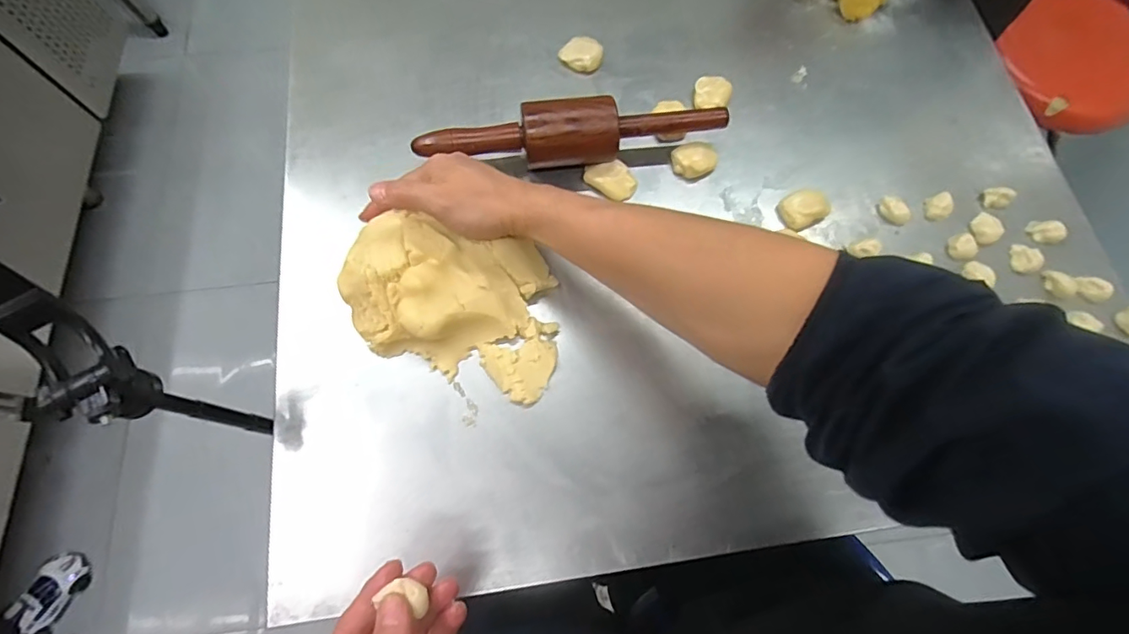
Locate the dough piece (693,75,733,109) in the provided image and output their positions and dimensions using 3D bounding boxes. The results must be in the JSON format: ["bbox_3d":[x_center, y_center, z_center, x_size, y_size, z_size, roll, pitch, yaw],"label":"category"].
[{"bbox_3d":[0.163,-0.246,0.560,0.039,0.014,0.039,0,70,-1],"label":"dough piece"}]

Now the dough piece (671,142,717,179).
[{"bbox_3d":[0.135,-0.160,0.526,0.042,0.024,0.034,-18,72,-7],"label":"dough piece"}]

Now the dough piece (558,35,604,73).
[{"bbox_3d":[0.022,-0.296,0.571,0.044,0.013,0.043,0,70,-1],"label":"dough piece"}]

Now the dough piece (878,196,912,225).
[{"bbox_3d":[0.337,-0.109,0.521,0.021,0.013,0.033,-38,75,-13],"label":"dough piece"}]

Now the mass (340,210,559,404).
[{"bbox_3d":[-0.096,-0.015,0.446,0.182,0.060,0.143,6,70,1],"label":"mass"}]

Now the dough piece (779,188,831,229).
[{"bbox_3d":[0.244,-0.112,0.516,0.047,0.023,0.041,-22,72,-9],"label":"dough piece"}]

